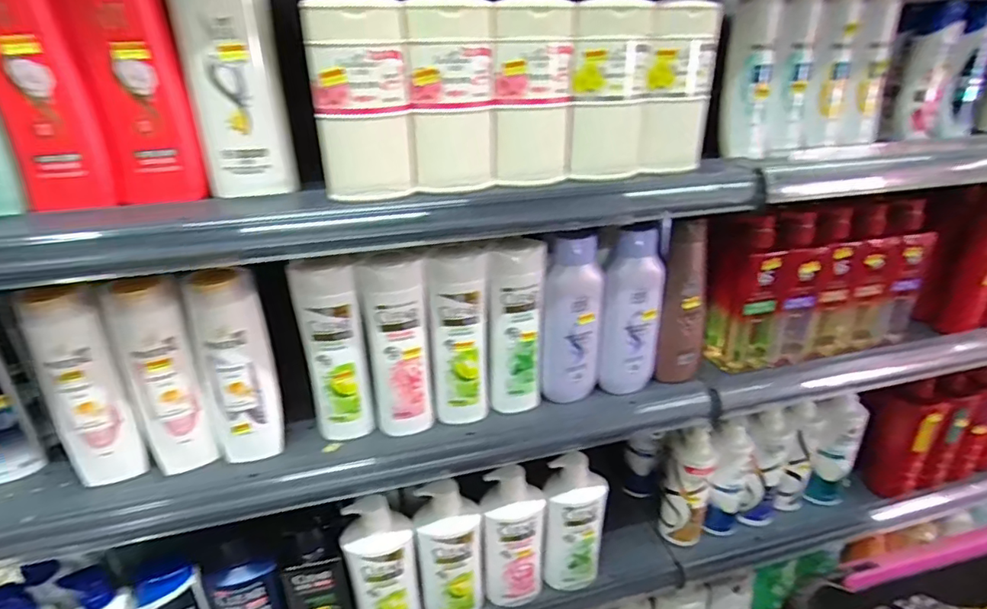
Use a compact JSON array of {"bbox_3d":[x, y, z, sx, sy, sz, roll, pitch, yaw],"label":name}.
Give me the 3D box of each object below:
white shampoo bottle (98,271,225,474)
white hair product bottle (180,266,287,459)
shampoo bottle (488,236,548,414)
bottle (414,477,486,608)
[{"bbox_3d":[-0.335,0.074,0.552,0.062,0.208,0.038,-19,30,-36],"label":"white shampoo bottle"},{"bbox_3d":[-0.267,0.070,0.572,0.070,0.213,0.037,-13,27,-27],"label":"white hair product bottle"},{"bbox_3d":[0.028,0.030,0.646,0.066,0.211,0.042,0,24,0],"label":"shampoo bottle"},{"bbox_3d":[-0.057,0.344,0.749,0.089,0.232,0.047,-2,24,-4],"label":"bottle"}]

